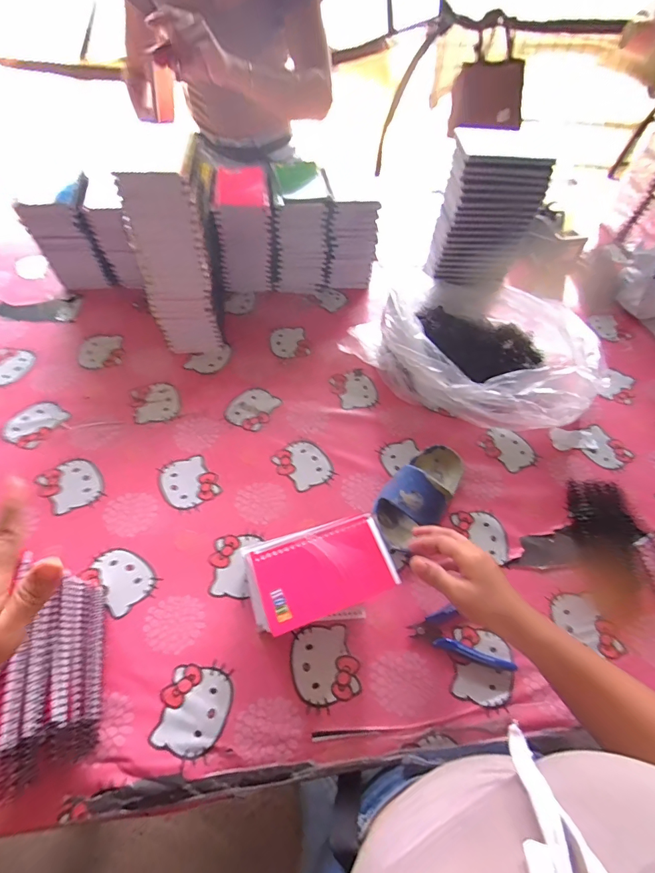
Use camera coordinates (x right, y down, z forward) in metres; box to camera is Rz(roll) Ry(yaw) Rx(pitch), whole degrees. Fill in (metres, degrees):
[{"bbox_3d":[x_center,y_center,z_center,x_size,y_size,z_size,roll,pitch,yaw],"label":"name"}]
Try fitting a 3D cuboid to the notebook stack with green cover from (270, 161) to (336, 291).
[{"bbox_3d":[-0.050,-0.389,0.772,0.109,0.171,0.131,-1,57,-5],"label":"notebook stack with green cover"}]

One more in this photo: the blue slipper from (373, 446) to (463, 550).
[{"bbox_3d":[0.130,0.072,0.550,0.076,0.057,0.165,38,62,19],"label":"blue slipper"}]

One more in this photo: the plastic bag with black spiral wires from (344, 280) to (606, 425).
[{"bbox_3d":[0.247,-0.150,0.675,0.366,0.101,0.253,33,60,17],"label":"plastic bag with black spiral wires"}]

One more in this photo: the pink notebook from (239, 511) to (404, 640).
[{"bbox_3d":[-0.008,0.136,0.416,0.144,0.012,0.089,-15,59,-14],"label":"pink notebook"}]

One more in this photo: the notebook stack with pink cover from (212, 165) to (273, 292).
[{"bbox_3d":[-0.156,-0.375,0.755,0.095,0.184,0.107,-9,58,-10],"label":"notebook stack with pink cover"}]

